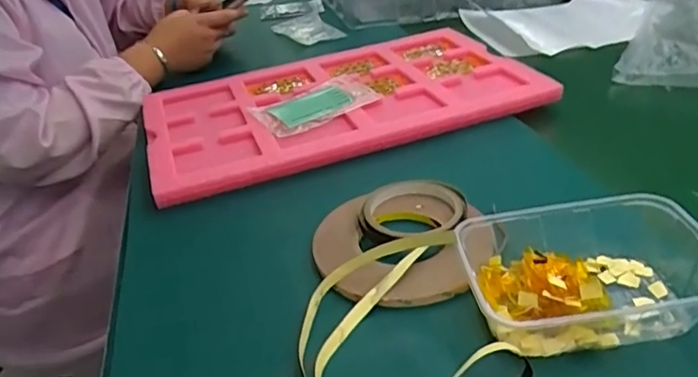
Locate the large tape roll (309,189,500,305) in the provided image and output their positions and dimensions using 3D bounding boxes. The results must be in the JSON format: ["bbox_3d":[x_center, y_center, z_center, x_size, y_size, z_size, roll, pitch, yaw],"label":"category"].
[{"bbox_3d":[0.045,0.046,0.480,0.148,0.020,0.130,-6,31,4],"label":"large tape roll"}]

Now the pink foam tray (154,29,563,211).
[{"bbox_3d":[-0.023,-0.119,0.741,0.477,0.030,0.282,-13,33,-12],"label":"pink foam tray"}]

